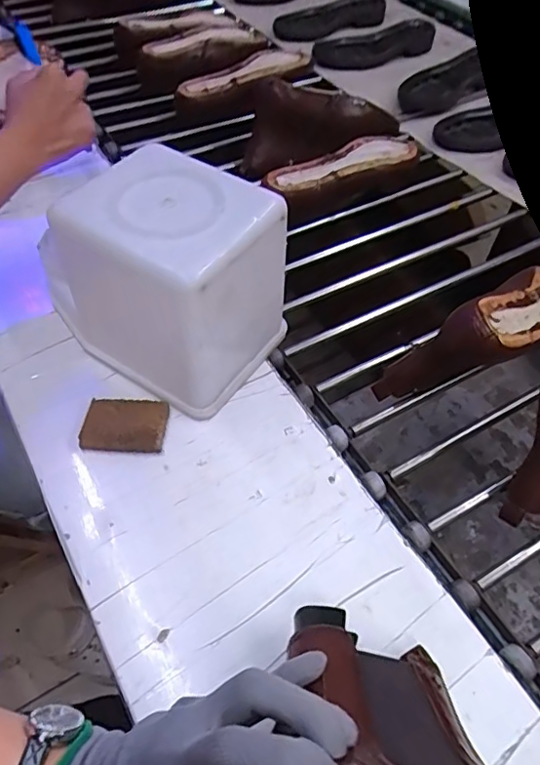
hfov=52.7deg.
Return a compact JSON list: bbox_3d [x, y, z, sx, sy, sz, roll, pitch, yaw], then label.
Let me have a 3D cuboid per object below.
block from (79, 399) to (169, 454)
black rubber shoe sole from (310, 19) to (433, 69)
[{"bbox_3d":[-0.127,0.038,0.481,0.070,0.012,0.049,3,54,0],"label":"block"},{"bbox_3d":[0.208,-0.646,1.044,0.262,0.034,0.080,-24,59,-18],"label":"black rubber shoe sole"}]

